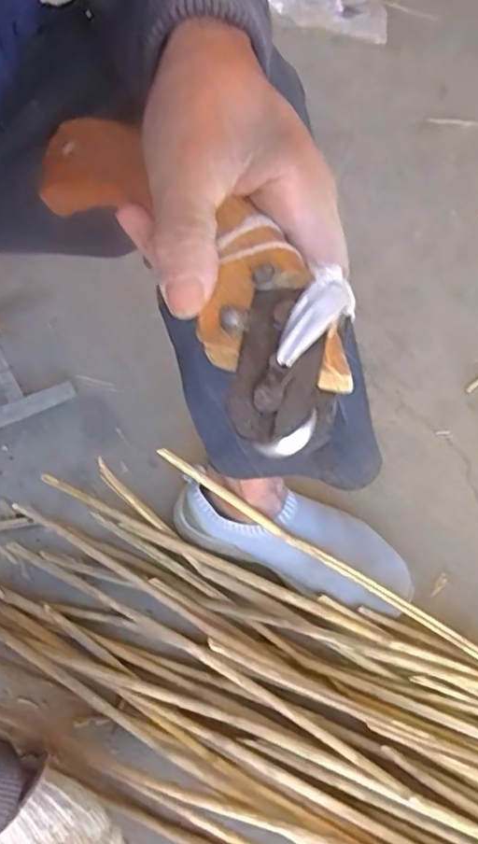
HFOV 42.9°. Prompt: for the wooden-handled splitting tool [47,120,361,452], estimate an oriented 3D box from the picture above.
[{"bbox_3d":[-0.029,-0.075,0.259,0.053,0.037,0.215,-31,55,-15],"label":"wooden-handled splitting tool"}]

